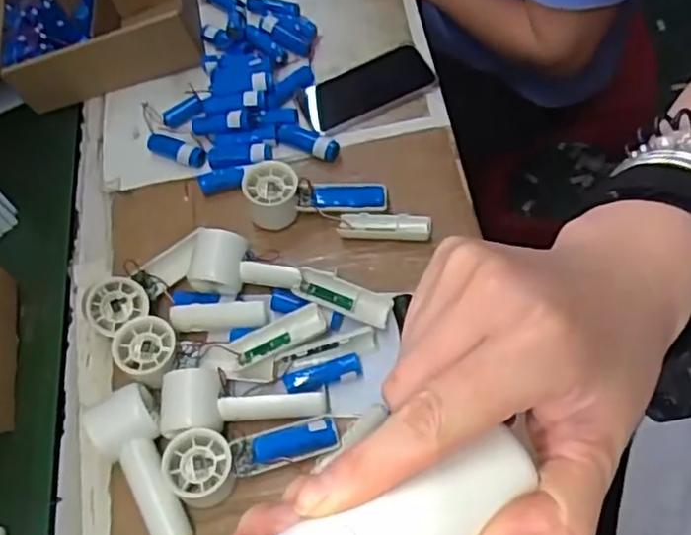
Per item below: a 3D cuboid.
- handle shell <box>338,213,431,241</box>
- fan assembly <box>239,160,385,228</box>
[{"bbox_3d":[0.041,-0.042,0.690,0.095,0.015,0.026,1,63,9],"label":"handle shell"},{"bbox_3d":[-0.032,-0.078,0.697,0.148,0.045,0.049,-3,62,7],"label":"fan assembly"}]

